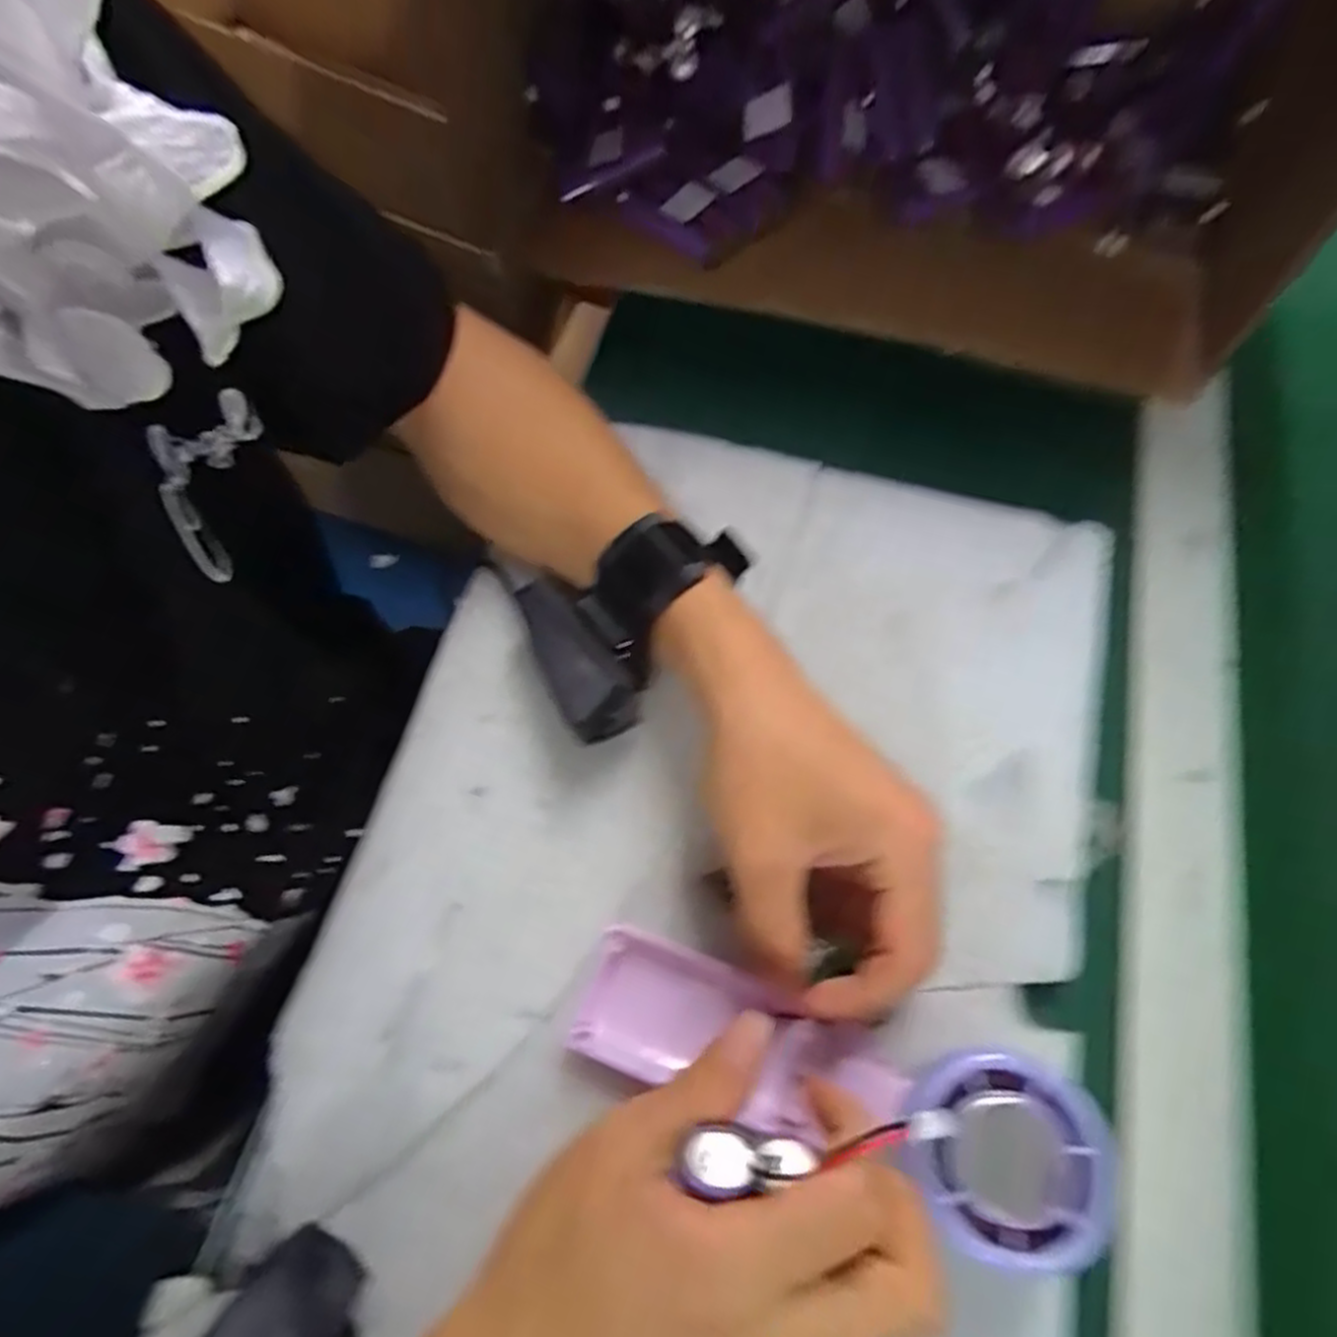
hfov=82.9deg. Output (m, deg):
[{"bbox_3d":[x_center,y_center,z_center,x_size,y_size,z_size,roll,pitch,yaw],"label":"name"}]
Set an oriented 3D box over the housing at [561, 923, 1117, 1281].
[{"bbox_3d":[0.047,0.132,0.247,0.169,0.021,0.049,11,65,27],"label":"housing"}]

